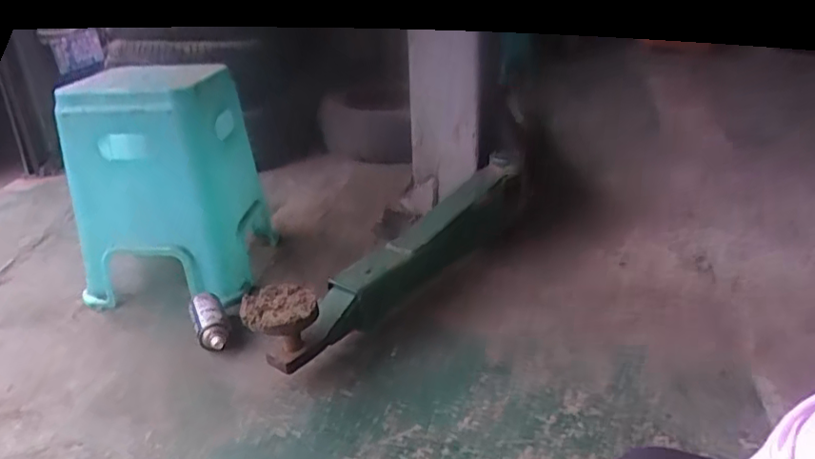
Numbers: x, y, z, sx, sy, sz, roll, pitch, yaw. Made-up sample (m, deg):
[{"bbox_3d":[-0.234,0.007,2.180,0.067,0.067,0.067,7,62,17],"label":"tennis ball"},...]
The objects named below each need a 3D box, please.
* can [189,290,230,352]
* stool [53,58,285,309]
[{"bbox_3d":[-0.388,0.174,1.182,0.062,0.057,0.160,-13,27,-22],"label":"can"},{"bbox_3d":[-0.500,-0.117,1.322,0.326,0.447,0.320,3,25,11],"label":"stool"}]

